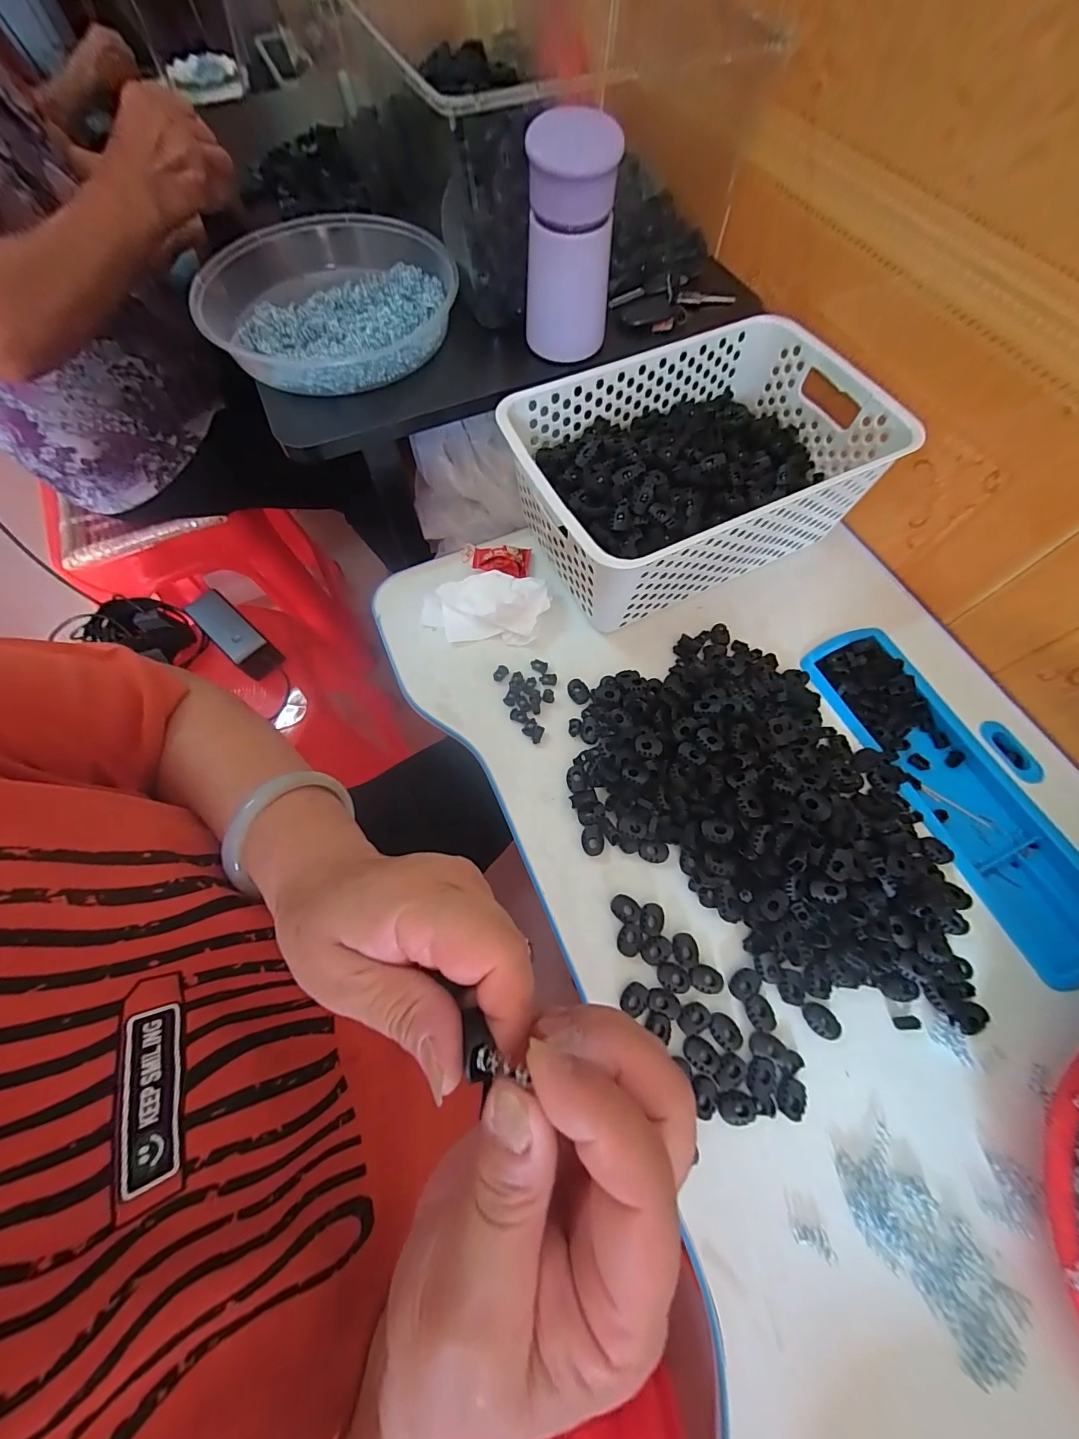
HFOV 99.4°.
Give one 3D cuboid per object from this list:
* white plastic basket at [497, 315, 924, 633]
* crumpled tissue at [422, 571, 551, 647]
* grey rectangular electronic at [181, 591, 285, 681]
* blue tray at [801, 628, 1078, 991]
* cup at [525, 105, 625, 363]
[{"bbox_3d":[0.137,-0.223,0.423,0.309,0.109,0.200,-24,69,-11],"label":"white plastic basket"},{"bbox_3d":[-0.050,-0.107,0.417,0.114,0.032,0.065,4,67,1],"label":"crumpled tissue"},{"bbox_3d":[-0.400,-0.112,0.596,0.156,0.027,0.048,40,73,15],"label":"grey rectangular electronic"},{"bbox_3d":[0.336,0.053,0.374,0.098,0.020,0.291,-23,69,-10],"label":"blue tray"},{"bbox_3d":[0.023,-0.382,0.371,0.068,0.126,0.056,-1,68,1],"label":"cup"}]

